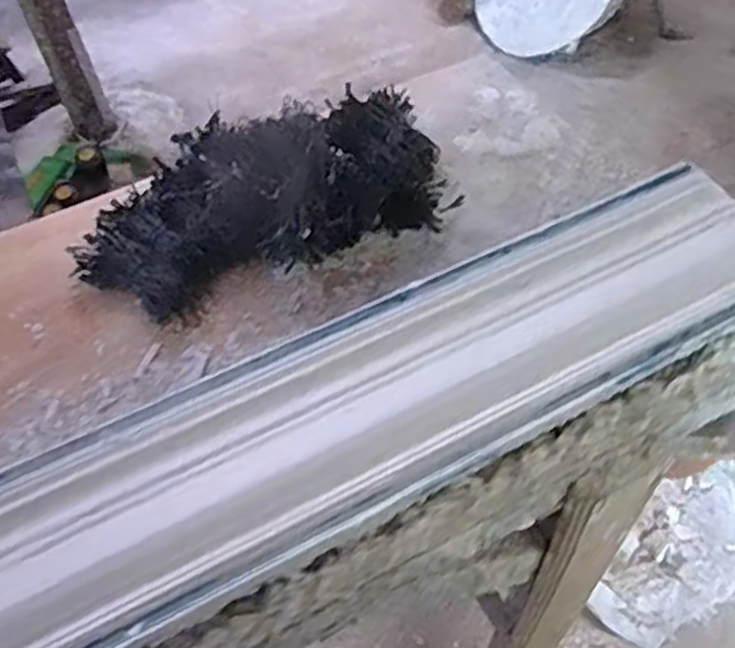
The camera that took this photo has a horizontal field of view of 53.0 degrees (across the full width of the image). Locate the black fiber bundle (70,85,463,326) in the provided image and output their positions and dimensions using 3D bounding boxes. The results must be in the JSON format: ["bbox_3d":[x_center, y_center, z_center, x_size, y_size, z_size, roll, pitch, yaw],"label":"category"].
[{"bbox_3d":[-0.125,-0.163,0.861,0.435,0.118,0.217,-20,53,-11],"label":"black fiber bundle"}]

